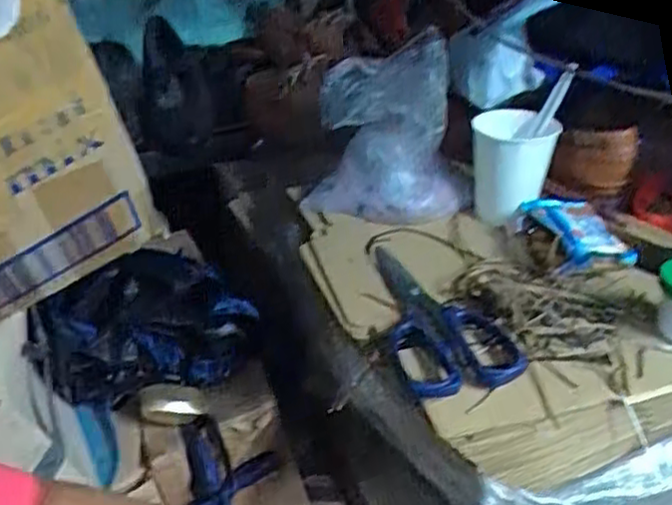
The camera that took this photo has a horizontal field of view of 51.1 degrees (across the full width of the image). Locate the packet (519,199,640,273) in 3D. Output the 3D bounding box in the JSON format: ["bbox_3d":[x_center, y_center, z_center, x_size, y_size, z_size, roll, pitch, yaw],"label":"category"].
[{"bbox_3d":[0.191,-0.018,0.564,0.053,0.021,0.095,-5,32,-6],"label":"packet"}]

